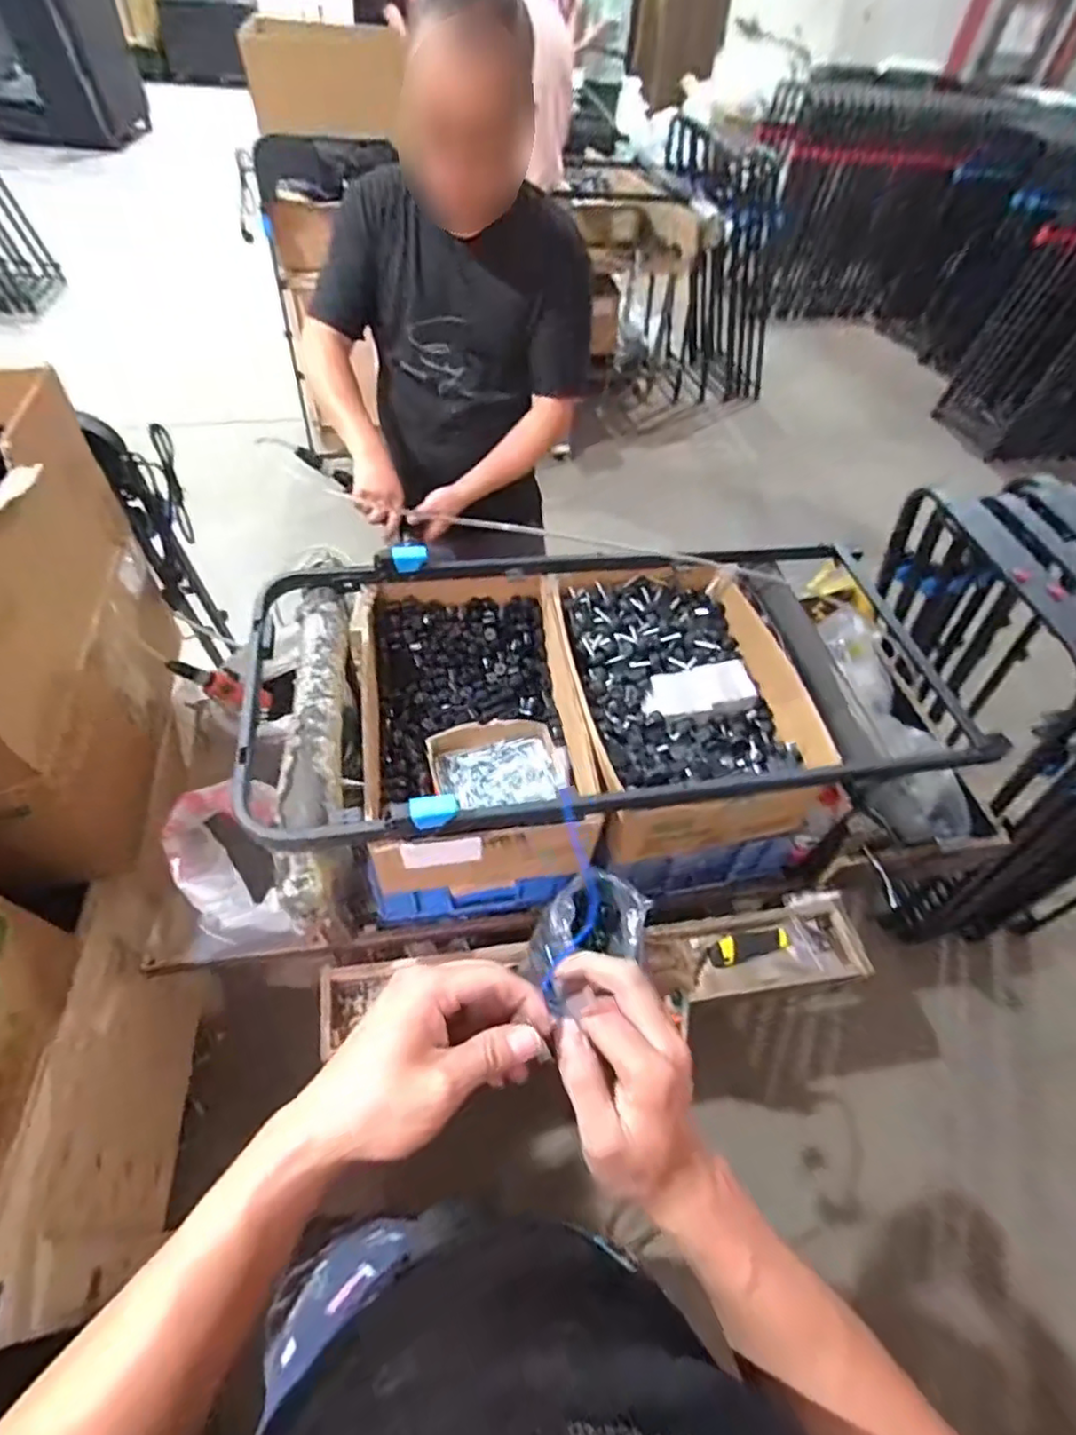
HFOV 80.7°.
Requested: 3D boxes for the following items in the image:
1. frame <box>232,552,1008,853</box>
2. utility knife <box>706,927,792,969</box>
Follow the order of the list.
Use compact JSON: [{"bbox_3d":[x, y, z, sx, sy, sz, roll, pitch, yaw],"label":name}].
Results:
[{"bbox_3d":[0.103,-0.091,0.976,1.027,0.090,0.540,-5,53,-10],"label":"frame"},{"bbox_3d":[0.352,0.380,1.058,0.137,0.027,0.042,-11,55,-14],"label":"utility knife"}]

